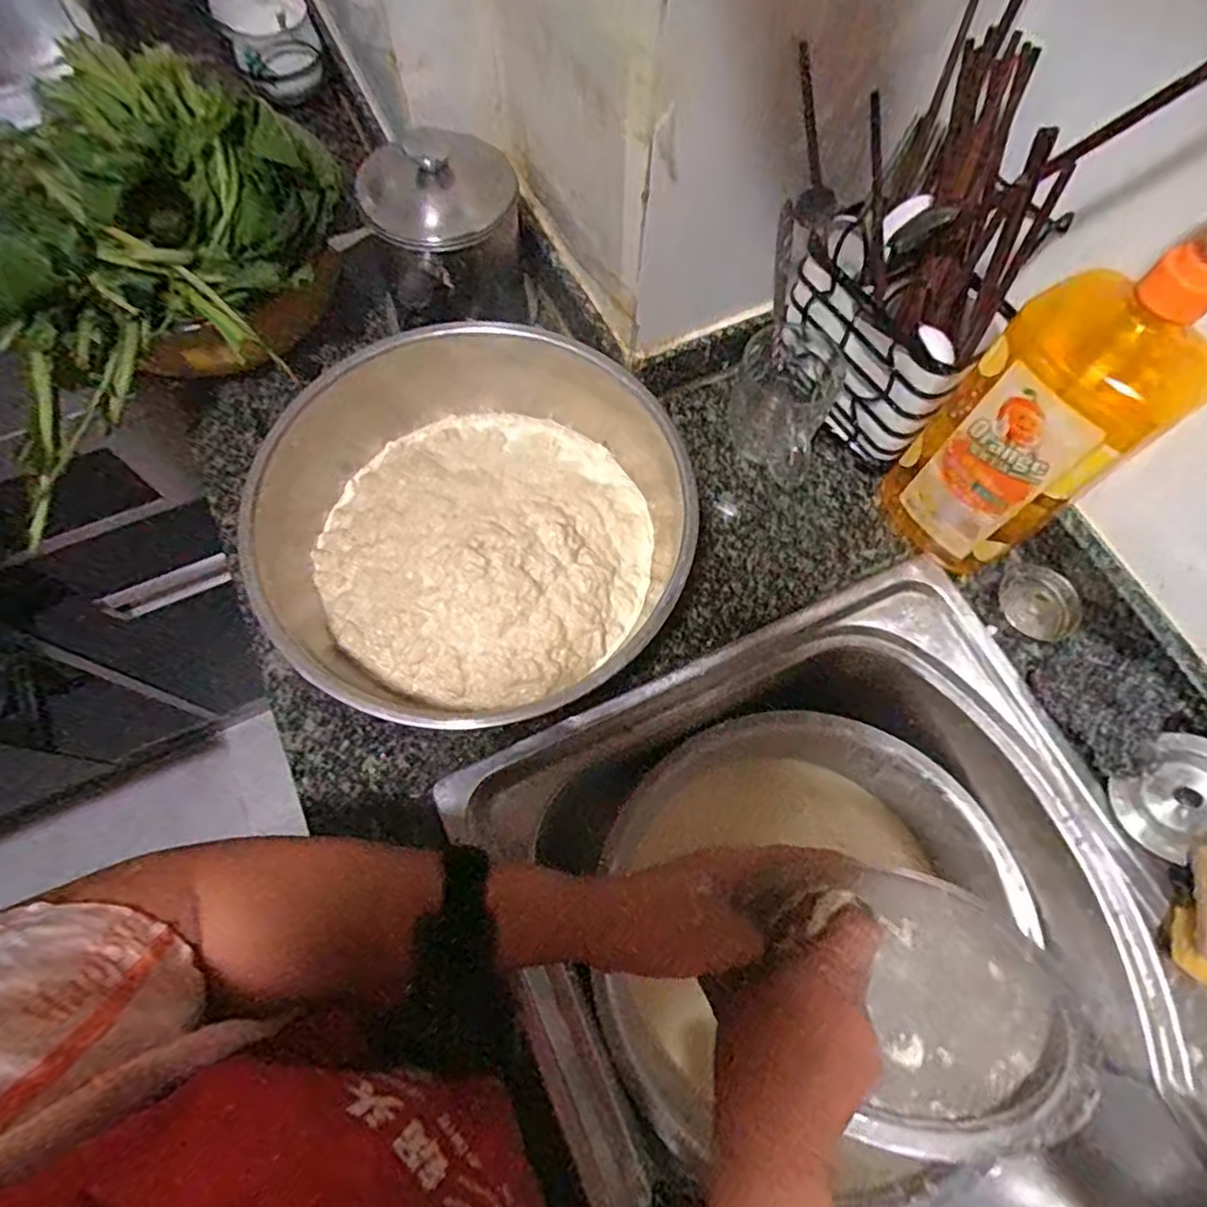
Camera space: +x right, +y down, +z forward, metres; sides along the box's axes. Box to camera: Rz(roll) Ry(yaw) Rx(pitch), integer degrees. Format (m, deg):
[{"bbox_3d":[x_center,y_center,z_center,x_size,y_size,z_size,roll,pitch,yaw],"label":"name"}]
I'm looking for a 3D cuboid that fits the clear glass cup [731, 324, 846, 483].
[{"bbox_3d":[0.141,-0.158,0.519,0.075,0.084,0.088,22,69,7],"label":"clear glass cup"}]

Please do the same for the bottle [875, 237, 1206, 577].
[{"bbox_3d":[0.281,-0.123,0.404,0.082,0.281,0.105,-31,72,-13],"label":"bottle"}]

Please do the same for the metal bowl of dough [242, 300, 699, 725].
[{"bbox_3d":[-0.084,-0.047,0.458,0.271,0.104,0.265,1,68,-1],"label":"metal bowl of dough"}]

